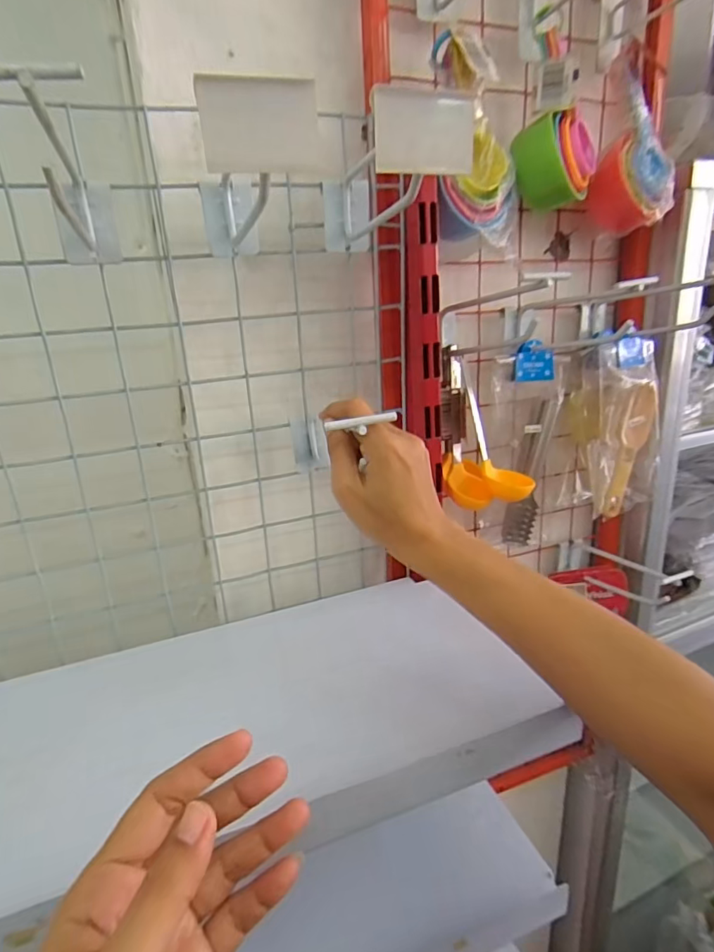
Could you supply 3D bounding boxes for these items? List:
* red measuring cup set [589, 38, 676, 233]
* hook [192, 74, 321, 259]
[{"bbox_3d":[0.290,-0.347,0.530,0.076,0.164,0.063,8,21,30],"label":"red measuring cup set"},{"bbox_3d":[-0.073,-0.194,0.340,0.058,0.062,0.157,-9,19,-16],"label":"hook"}]

